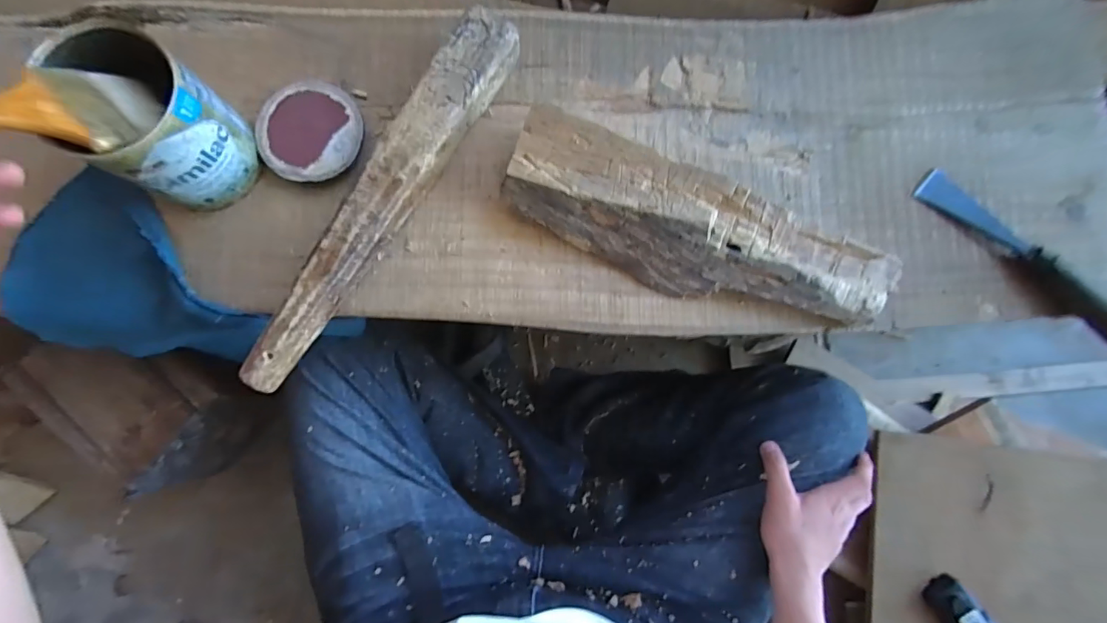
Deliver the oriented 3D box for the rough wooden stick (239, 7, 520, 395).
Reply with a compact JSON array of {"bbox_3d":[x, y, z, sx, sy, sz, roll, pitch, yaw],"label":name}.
[{"bbox_3d":[-0.146,-0.100,0.417,0.046,0.051,0.370,30,81,3],"label":"rough wooden stick"}]

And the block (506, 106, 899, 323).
[{"bbox_3d":[0.135,-0.067,0.426,0.360,0.053,0.100,20,80,1],"label":"block"}]

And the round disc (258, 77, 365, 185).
[{"bbox_3d":[-0.222,-0.167,0.439,0.089,0.019,0.095,0,81,-2],"label":"round disc"}]

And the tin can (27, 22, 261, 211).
[{"bbox_3d":[-0.315,-0.144,0.382,0.095,0.123,0.092,0,81,-2],"label":"tin can"}]

